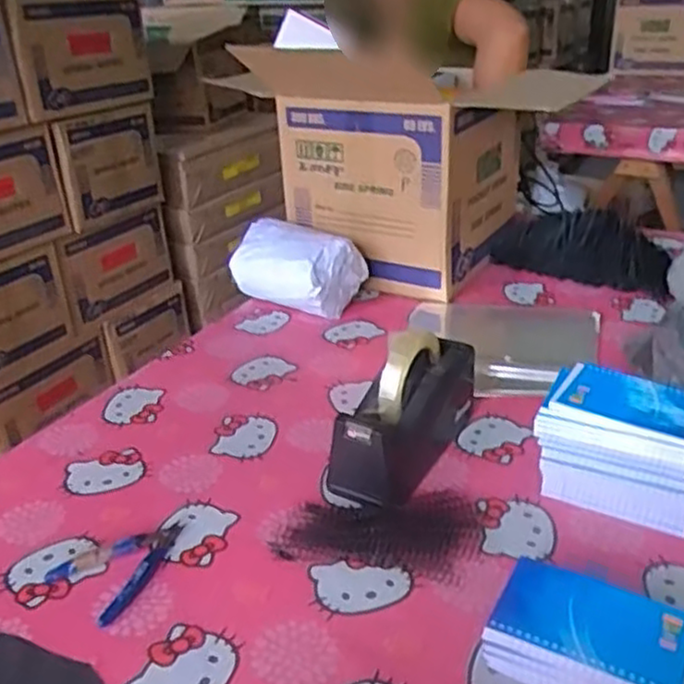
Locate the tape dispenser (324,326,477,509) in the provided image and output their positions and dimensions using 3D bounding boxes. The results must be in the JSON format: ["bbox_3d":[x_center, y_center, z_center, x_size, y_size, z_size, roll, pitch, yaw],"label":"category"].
[{"bbox_3d":[0.068,0.068,0.748,0.074,0.125,0.214,15,33,31],"label":"tape dispenser"}]

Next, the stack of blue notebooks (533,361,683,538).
[{"bbox_3d":[0.265,0.098,0.689,0.145,0.110,0.089,14,32,29],"label":"stack of blue notebooks"}]

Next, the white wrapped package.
[{"bbox_3d":[-0.073,-0.115,1.117,0.196,0.112,0.119,21,36,39],"label":"white wrapped package"}]

